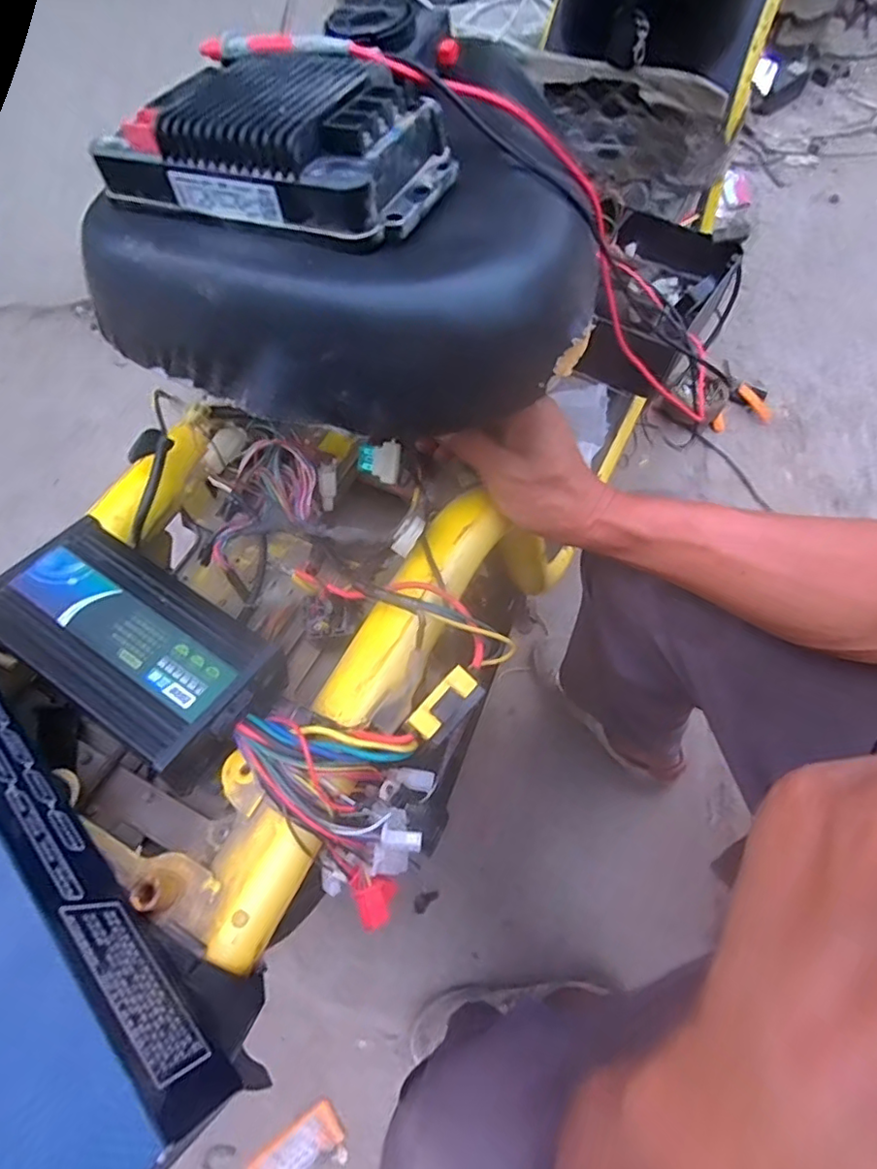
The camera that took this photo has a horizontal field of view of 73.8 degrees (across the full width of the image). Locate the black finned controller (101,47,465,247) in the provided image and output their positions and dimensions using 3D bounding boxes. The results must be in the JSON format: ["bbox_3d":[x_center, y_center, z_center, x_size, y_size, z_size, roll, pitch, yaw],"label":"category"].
[{"bbox_3d":[-0.074,-0.212,0.274,0.155,0.037,0.091,21,65,15],"label":"black finned controller"}]

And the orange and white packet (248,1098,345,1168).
[{"bbox_3d":[-0.168,0.679,0.693,0.111,0.011,0.055,-37,65,-15],"label":"orange and white packet"}]

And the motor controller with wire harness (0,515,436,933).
[{"bbox_3d":[-0.122,0.063,0.316,0.272,0.075,0.083,35,68,5],"label":"motor controller with wire harness"}]

